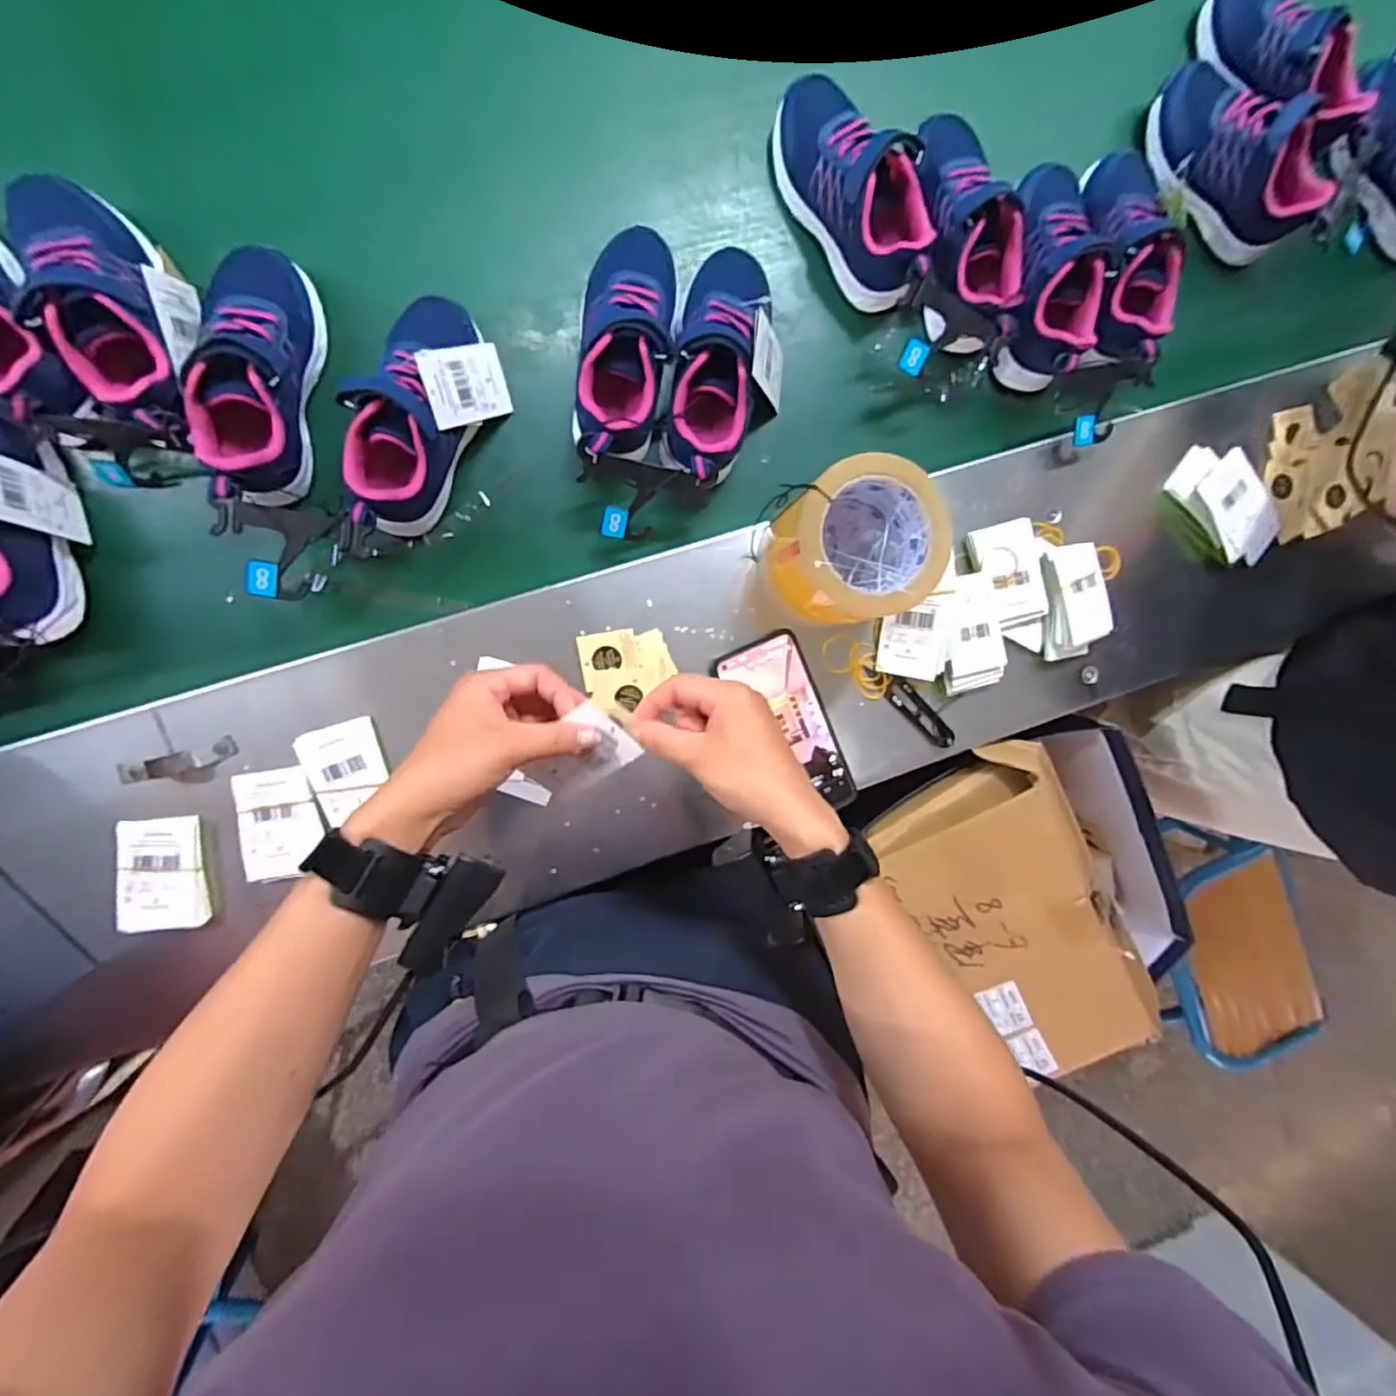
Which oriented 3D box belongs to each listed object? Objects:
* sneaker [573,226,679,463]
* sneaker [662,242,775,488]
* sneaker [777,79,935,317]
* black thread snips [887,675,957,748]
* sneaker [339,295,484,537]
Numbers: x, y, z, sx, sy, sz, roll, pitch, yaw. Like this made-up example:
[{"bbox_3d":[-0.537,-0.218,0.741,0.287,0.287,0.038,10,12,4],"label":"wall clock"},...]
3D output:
[{"bbox_3d":[-0.053,-0.265,0.486,0.072,0.070,0.170,3,96,-8],"label":"sneaker"},{"bbox_3d":[0.016,-0.256,0.499,0.068,0.076,0.183,9,95,-9],"label":"sneaker"},{"bbox_3d":[0.128,-0.403,0.500,0.070,0.073,0.167,-39,100,-2],"label":"sneaker"},{"bbox_3d":[0.194,0.014,0.550,0.021,0.004,0.077,-44,100,-1],"label":"black thread snips"},{"bbox_3d":[-0.205,-0.204,0.459,0.064,0.072,0.168,22,93,-10],"label":"sneaker"}]

